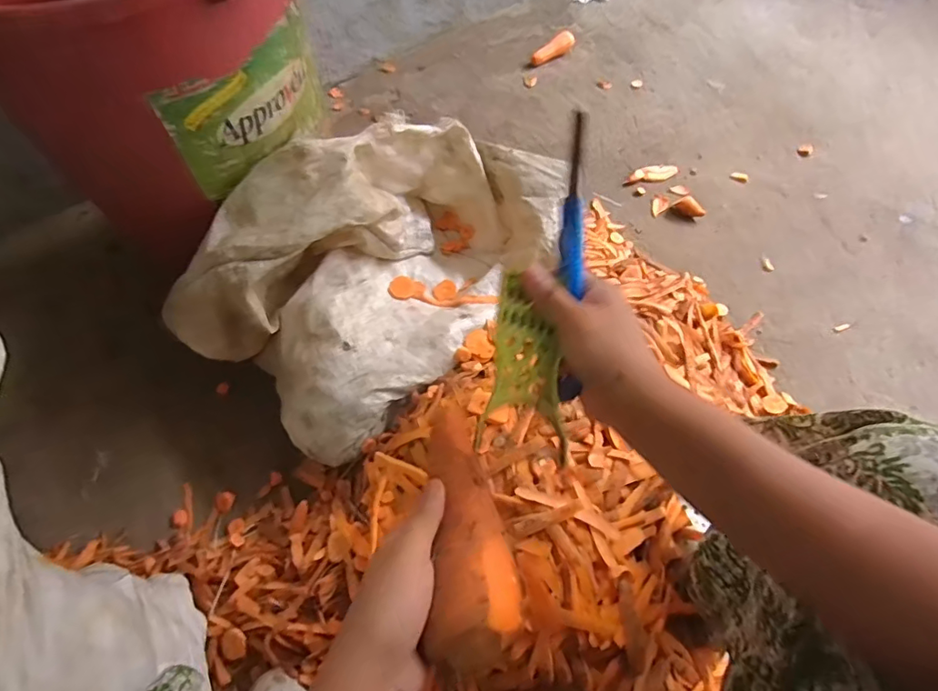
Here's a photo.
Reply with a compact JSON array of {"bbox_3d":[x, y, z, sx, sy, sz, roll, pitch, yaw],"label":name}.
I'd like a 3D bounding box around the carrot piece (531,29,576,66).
[{"bbox_3d":[0.209,-0.738,1.305,0.140,0.038,0.042,-35,66,-20],"label":"carrot piece"}]

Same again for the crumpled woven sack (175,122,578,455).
[{"bbox_3d":[-0.103,-0.130,0.745,0.574,0.214,0.315,-37,67,-20],"label":"crumpled woven sack"}]

